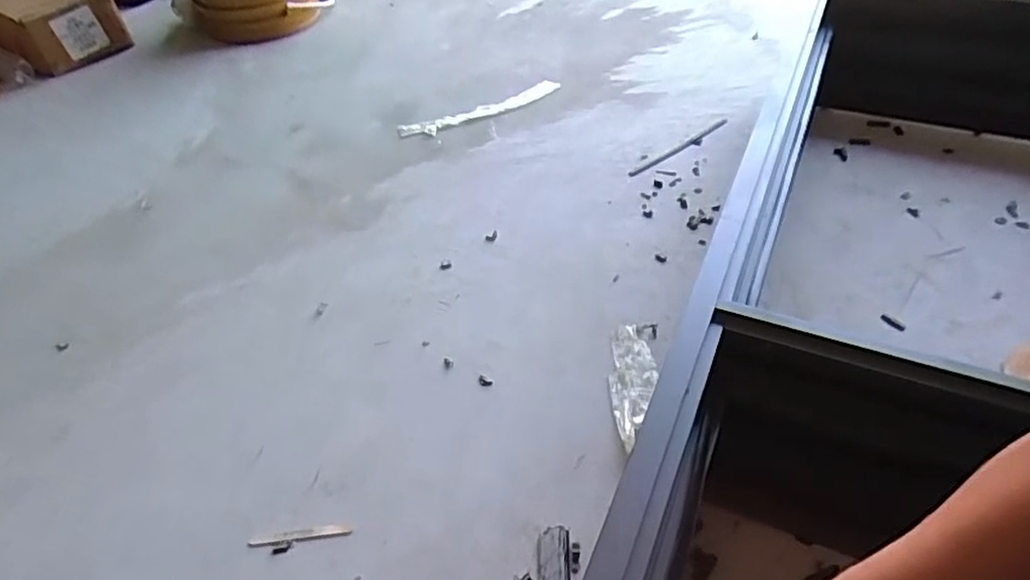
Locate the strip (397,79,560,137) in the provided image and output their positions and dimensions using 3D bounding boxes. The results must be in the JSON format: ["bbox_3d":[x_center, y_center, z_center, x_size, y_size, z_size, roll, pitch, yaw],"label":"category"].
[{"bbox_3d":[-0.070,-0.382,1.387,0.363,0.017,0.072,-21,46,-18],"label":"strip"}]

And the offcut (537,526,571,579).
[{"bbox_3d":[0.040,0.279,0.673,0.033,0.014,0.075,-1,43,3],"label":"offcut"}]

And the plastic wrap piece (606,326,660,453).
[{"bbox_3d":[0.151,0.113,0.845,0.059,0.014,0.205,5,44,9],"label":"plastic wrap piece"}]

